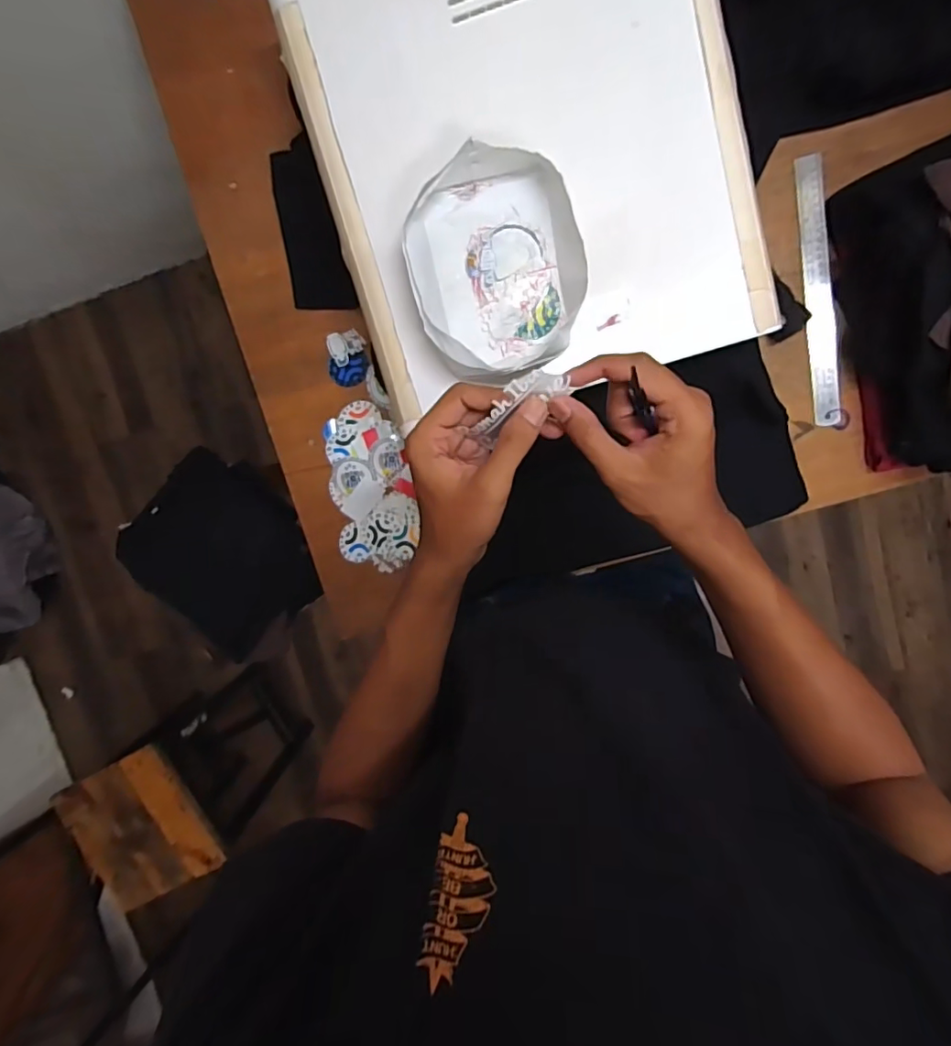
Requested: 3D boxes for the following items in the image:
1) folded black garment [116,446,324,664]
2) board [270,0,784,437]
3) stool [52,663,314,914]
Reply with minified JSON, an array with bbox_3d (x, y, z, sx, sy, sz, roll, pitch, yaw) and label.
[{"bbox_3d":[-0.474,0.059,1.006,0.340,0.058,0.301,44,97,-4],"label":"folded black garment"},{"bbox_3d":[0.044,-0.384,0.512,0.399,0.022,0.494,-15,97,4],"label":"board"},{"bbox_3d":[-0.680,0.595,1.288,0.268,0.460,0.285,-28,96,5],"label":"stool"}]

